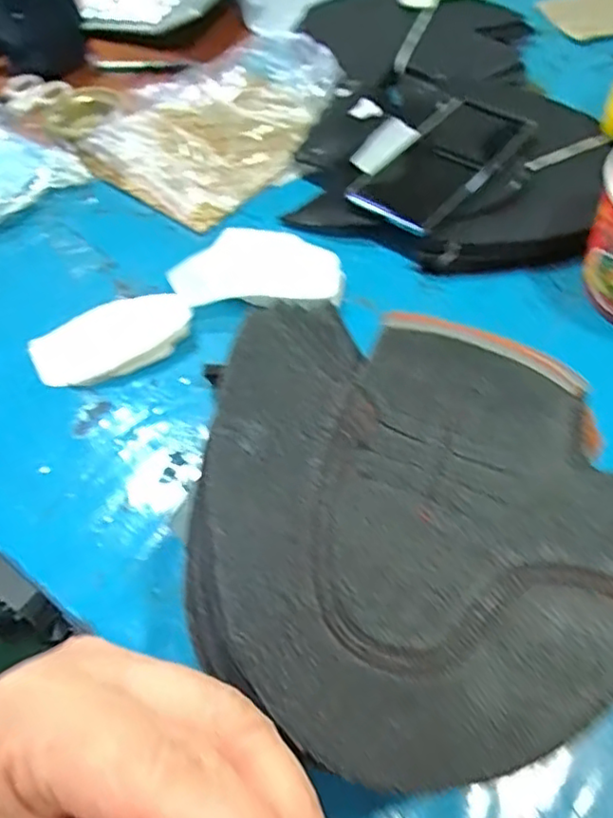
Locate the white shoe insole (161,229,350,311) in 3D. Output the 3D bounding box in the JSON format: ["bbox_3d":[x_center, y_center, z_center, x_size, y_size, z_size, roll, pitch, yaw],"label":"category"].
[{"bbox_3d":[-0.035,-0.094,0.429,0.115,0.029,0.052,-7,55,-2],"label":"white shoe insole"}]

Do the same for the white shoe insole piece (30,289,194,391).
[{"bbox_3d":[-0.127,-0.045,0.411,0.102,0.015,0.056,-22,58,-12],"label":"white shoe insole piece"}]

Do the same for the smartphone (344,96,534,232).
[{"bbox_3d":[0.107,-0.190,0.478,0.075,0.013,0.156,33,63,21],"label":"smartphone"}]

